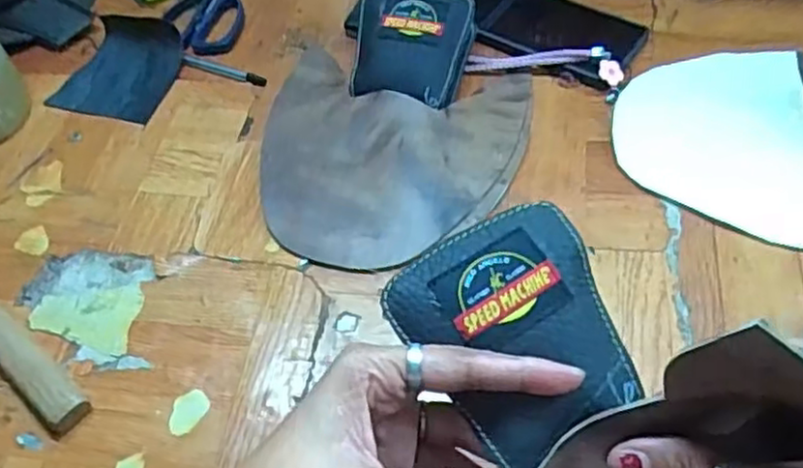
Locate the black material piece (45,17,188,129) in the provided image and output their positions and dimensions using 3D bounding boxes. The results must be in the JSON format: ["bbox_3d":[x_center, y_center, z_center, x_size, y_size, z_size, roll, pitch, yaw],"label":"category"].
[{"bbox_3d":[-0.239,-0.147,0.613,0.094,0.014,0.111,11,54,14],"label":"black material piece"}]

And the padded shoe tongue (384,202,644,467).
[{"bbox_3d":[0.052,0.039,0.302,0.085,0.012,0.098,-34,79,-7],"label":"padded shoe tongue"}]

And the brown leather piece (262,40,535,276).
[{"bbox_3d":[-0.010,-0.062,0.521,0.194,0.022,0.200,6,53,10],"label":"brown leather piece"}]

